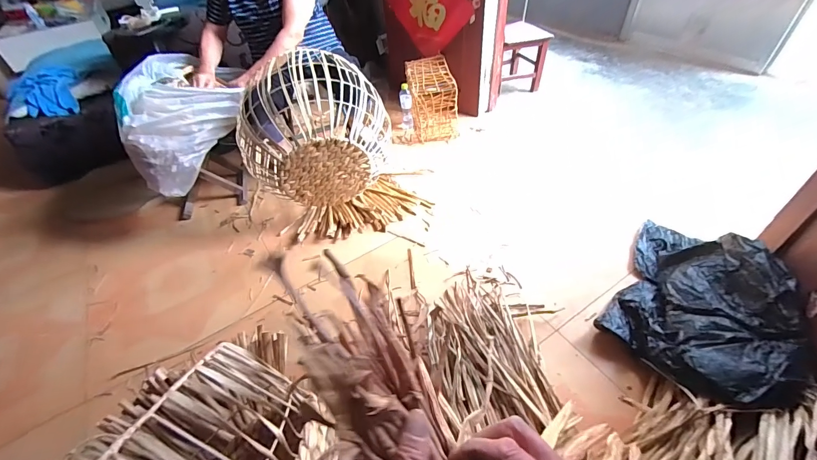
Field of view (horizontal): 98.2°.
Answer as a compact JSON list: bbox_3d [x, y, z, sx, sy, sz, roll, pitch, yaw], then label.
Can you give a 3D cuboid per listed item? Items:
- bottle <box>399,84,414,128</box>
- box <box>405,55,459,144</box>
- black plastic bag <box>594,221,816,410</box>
[{"bbox_3d":[-0.010,-0.629,1.829,0.059,0.216,0.076,-7,45,-1],"label":"bottle"},{"bbox_3d":[0.116,-0.649,1.781,0.219,0.293,0.332,-9,45,-3],"label":"box"},{"bbox_3d":[0.801,0.180,0.951,0.393,0.207,0.603,28,54,29],"label":"black plastic bag"}]

